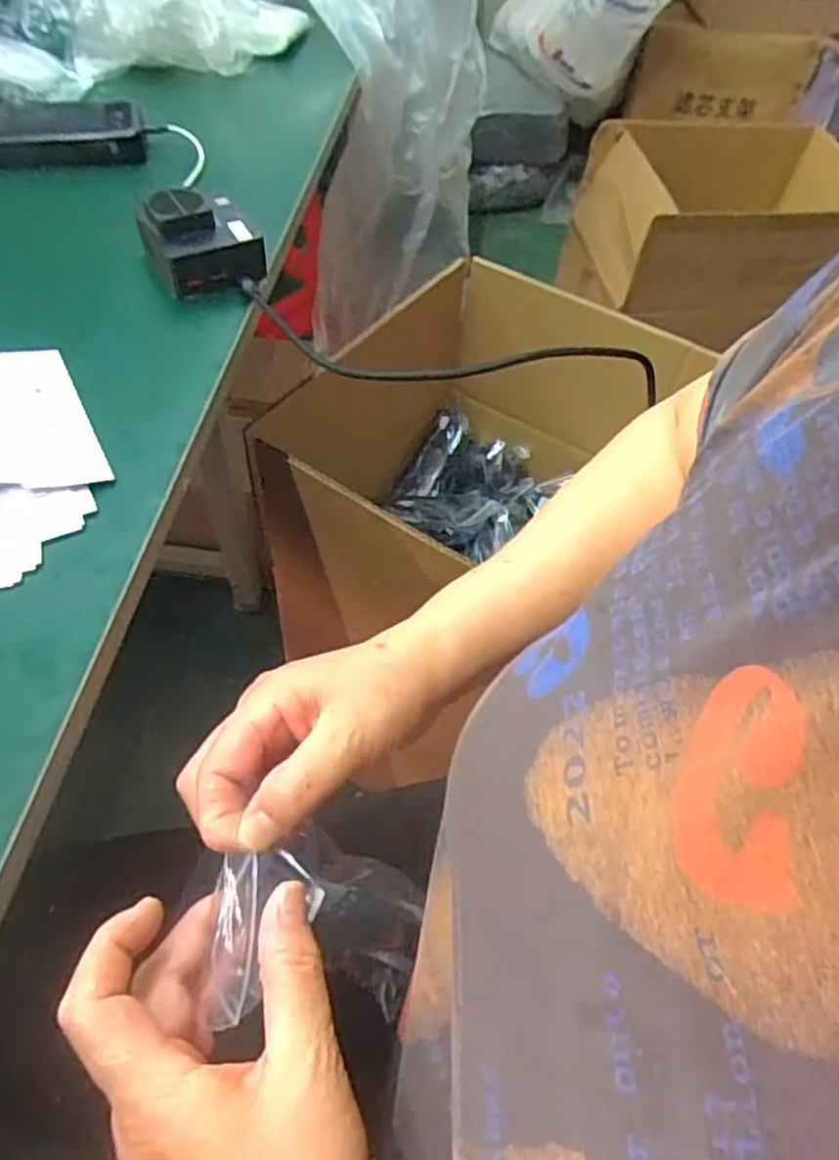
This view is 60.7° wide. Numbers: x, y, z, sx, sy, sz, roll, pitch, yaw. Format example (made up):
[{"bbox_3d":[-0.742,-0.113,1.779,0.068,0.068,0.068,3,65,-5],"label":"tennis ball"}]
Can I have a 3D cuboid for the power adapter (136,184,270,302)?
[{"bbox_3d":[-0.156,-0.242,0.517,0.072,0.057,0.064,-20,58,-19],"label":"power adapter"}]

